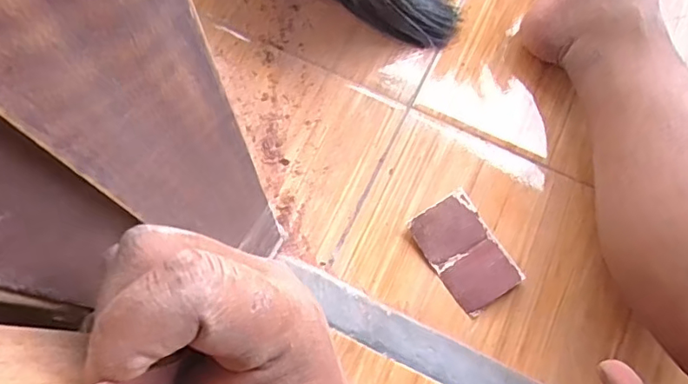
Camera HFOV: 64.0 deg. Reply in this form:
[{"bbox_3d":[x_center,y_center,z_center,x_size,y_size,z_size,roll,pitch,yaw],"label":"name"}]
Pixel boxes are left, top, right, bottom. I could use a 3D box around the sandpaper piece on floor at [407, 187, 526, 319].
[{"bbox_3d":[0.109,0.053,0.490,0.062,0.011,0.098,-32,83,-11],"label":"sandpaper piece on floor"}]

